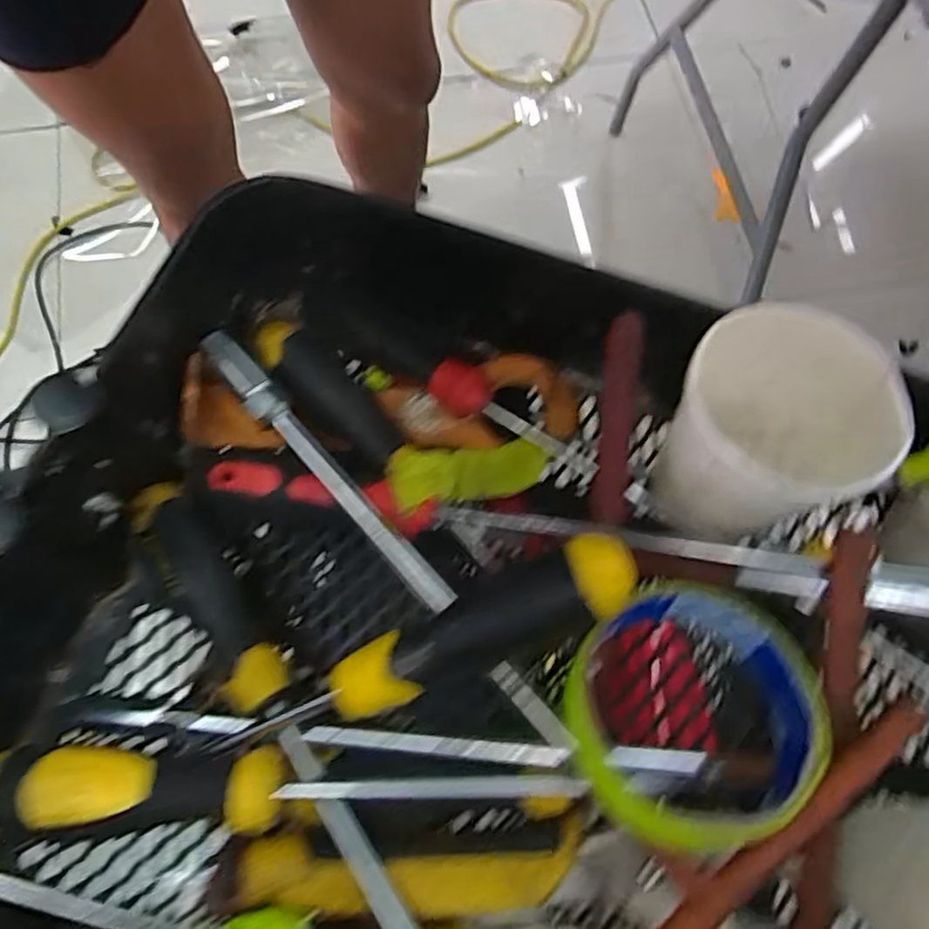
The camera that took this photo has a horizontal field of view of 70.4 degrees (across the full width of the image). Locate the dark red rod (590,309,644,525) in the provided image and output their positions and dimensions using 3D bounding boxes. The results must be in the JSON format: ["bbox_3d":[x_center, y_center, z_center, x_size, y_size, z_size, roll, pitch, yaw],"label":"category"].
[{"bbox_3d":[0.062,-0.019,0.265,0.013,0.009,0.084,5,91,-1],"label":"dark red rod"}]

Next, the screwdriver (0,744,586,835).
[{"bbox_3d":[-0.068,0.117,0.240,0.216,0.025,0.026,1,71,-2],"label":"screwdriver"}]

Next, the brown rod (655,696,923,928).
[{"bbox_3d":[0.097,0.138,0.223,0.154,0.012,0.012,-46,78,3],"label":"brown rod"}]

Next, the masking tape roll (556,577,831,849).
[{"bbox_3d":[0.079,0.087,0.236,0.083,0.045,0.089,1,71,-2],"label":"masking tape roll"}]

